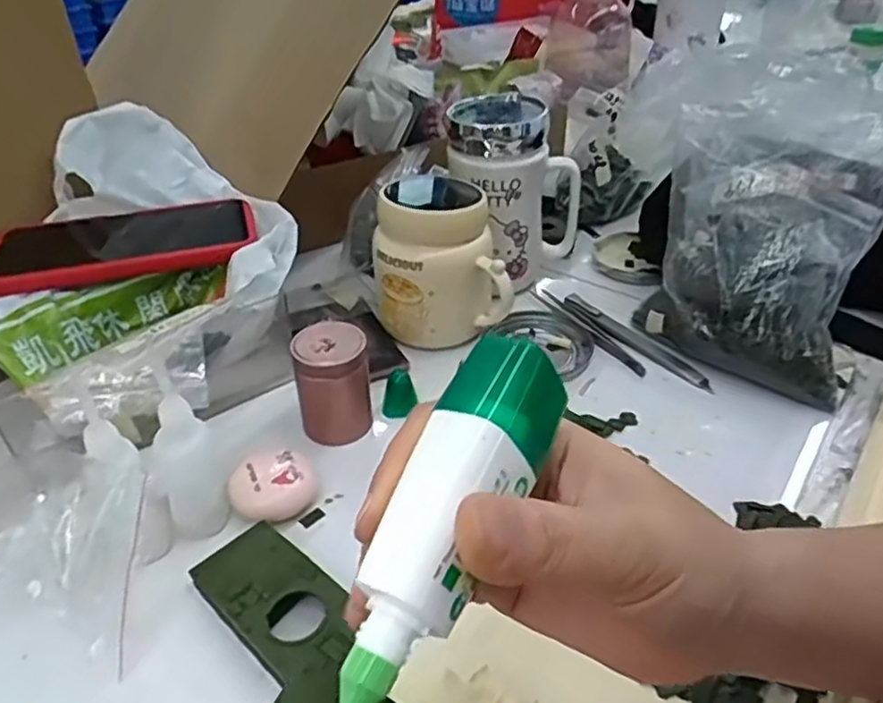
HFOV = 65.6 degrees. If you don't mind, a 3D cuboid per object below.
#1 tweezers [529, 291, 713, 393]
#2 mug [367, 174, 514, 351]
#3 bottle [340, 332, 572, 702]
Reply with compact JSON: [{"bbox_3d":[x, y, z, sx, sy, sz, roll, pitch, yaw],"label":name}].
[{"bbox_3d":[0.127,-0.010,0.510,0.032,0.010,0.149,-28,44,-31],"label":"tweezers"},{"bbox_3d":[-0.005,-0.069,0.504,0.090,0.107,0.101,-6,38,-6],"label":"mug"},{"bbox_3d":[0.002,0.039,0.169,0.027,0.024,0.097,21,62,19],"label":"bottle"}]

